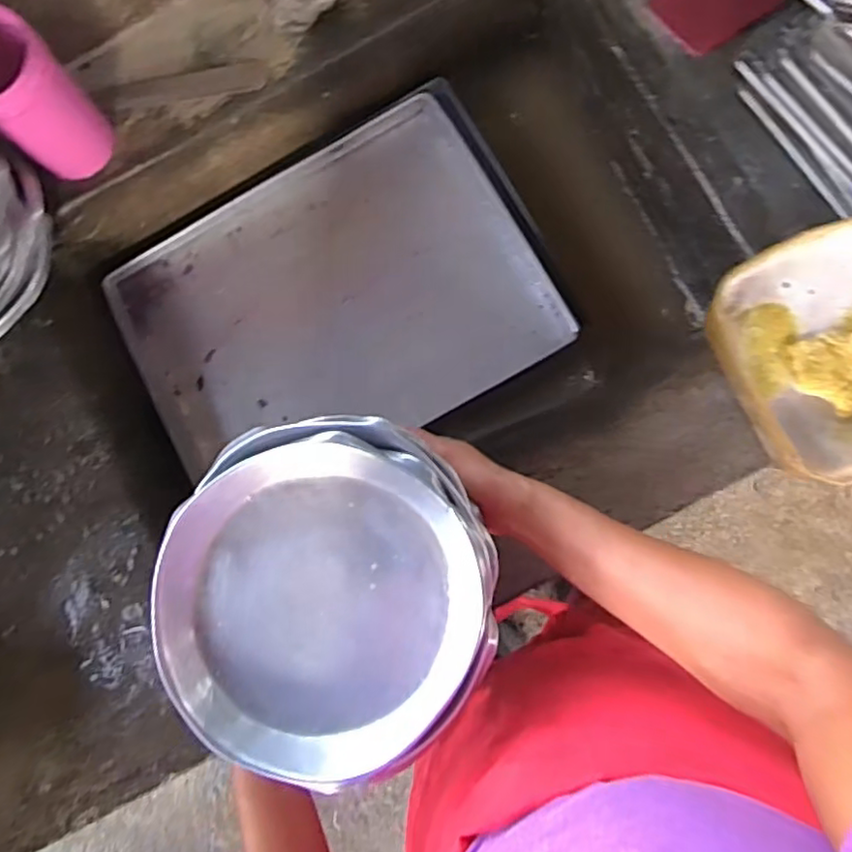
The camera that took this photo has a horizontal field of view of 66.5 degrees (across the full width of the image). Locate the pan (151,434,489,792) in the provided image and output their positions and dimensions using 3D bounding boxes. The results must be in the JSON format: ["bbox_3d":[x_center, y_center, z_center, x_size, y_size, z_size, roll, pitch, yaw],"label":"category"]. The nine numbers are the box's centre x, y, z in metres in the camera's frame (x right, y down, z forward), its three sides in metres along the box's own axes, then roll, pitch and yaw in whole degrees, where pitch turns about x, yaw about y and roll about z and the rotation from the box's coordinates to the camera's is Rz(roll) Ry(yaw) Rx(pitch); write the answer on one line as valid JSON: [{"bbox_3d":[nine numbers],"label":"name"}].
[{"bbox_3d":[-0.064,0.118,0.414,0.195,0.035,0.207,0,86,4],"label":"pan"}]

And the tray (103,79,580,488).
[{"bbox_3d":[-0.102,-0.142,0.744,0.466,0.046,0.355,-30,84,1],"label":"tray"}]

